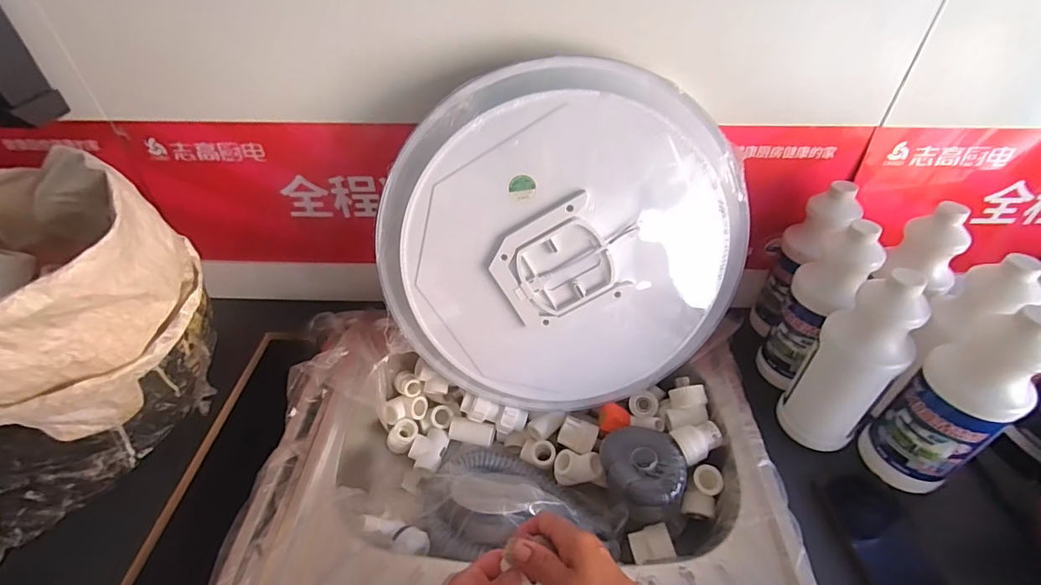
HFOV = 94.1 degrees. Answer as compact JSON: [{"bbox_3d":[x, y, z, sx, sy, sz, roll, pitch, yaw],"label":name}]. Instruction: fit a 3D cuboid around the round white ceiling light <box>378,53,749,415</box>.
[{"bbox_3d":[0.054,-0.037,0.593,0.433,0.448,0.041,-6,24,2],"label":"round white ceiling light"}]

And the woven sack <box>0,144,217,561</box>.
[{"bbox_3d":[-0.464,0.069,0.465,0.281,0.323,0.275,10,42,11],"label":"woven sack"}]

